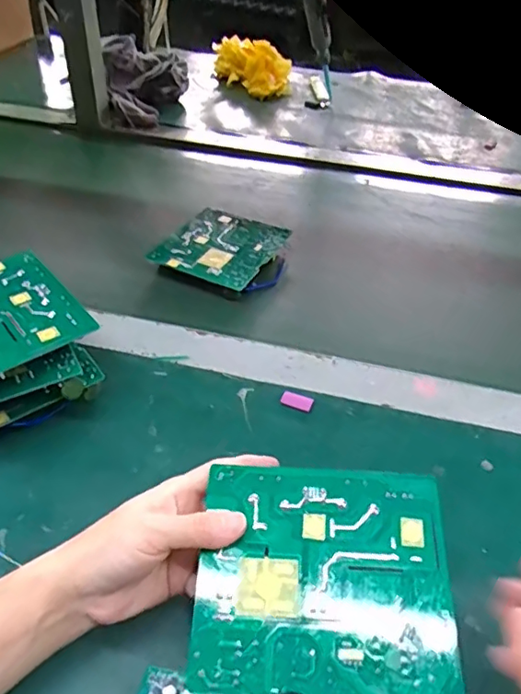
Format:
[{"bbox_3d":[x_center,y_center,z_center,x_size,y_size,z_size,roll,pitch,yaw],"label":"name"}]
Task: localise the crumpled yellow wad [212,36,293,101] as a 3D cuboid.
[{"bbox_3d":[-0.023,-0.519,1.015,0.081,0.072,0.159,-33,53,-32],"label":"crumpled yellow wad"}]

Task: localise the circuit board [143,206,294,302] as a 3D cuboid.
[{"bbox_3d":[-0.038,-0.104,0.602,0.121,0.025,0.127,22,46,20],"label":"circuit board"}]

